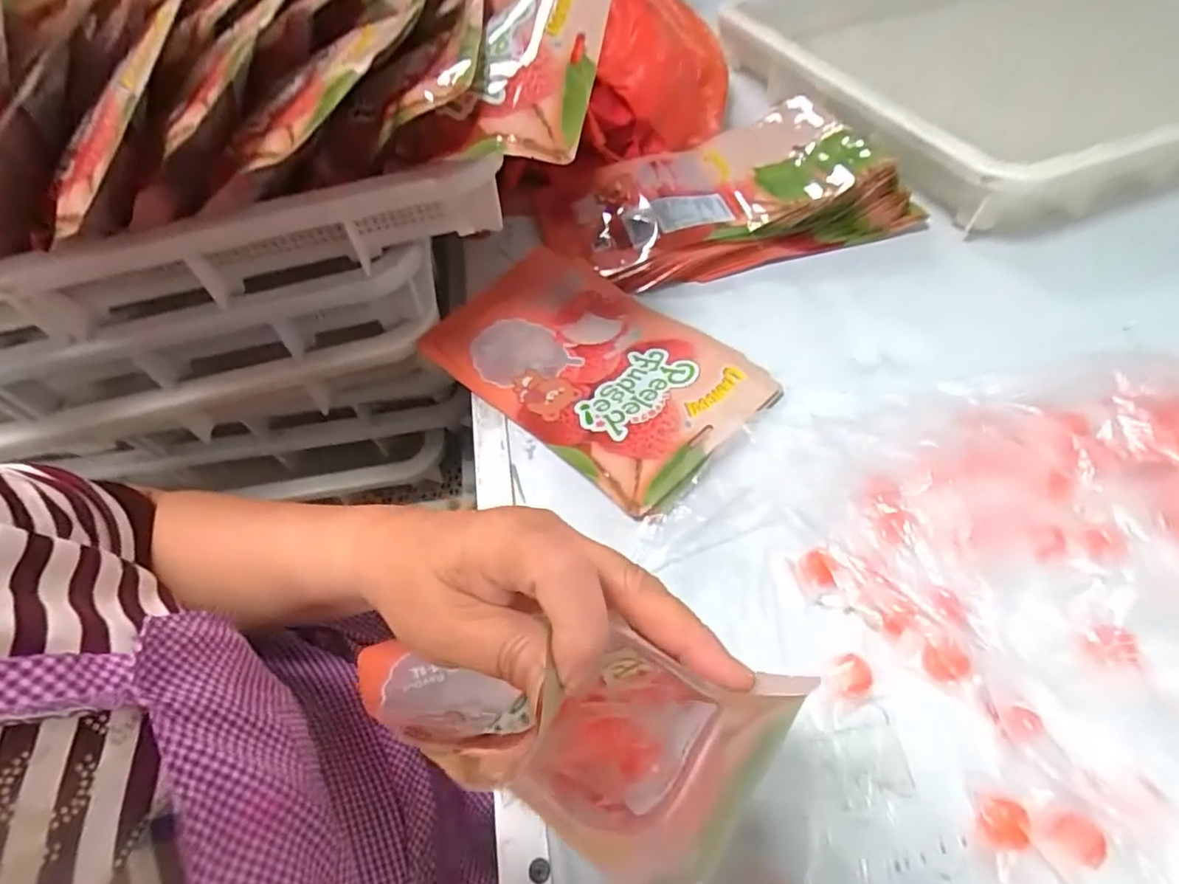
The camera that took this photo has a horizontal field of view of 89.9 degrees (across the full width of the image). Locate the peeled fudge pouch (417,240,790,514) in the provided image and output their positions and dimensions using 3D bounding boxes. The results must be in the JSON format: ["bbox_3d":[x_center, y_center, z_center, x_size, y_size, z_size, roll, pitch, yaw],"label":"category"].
[{"bbox_3d":[0.004,-0.063,0.450,0.240,0.029,0.157,35,64,25],"label":"peeled fudge pouch"}]

